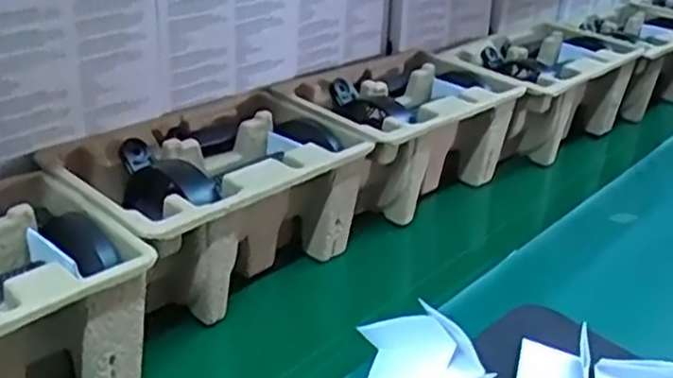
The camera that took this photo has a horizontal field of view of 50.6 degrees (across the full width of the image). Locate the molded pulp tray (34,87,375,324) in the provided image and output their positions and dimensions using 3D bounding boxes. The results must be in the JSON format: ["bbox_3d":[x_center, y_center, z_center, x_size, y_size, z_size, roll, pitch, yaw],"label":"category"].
[{"bbox_3d":[-0.095,0.009,0.574,0.149,0.106,0.230,27,37,34],"label":"molded pulp tray"}]

